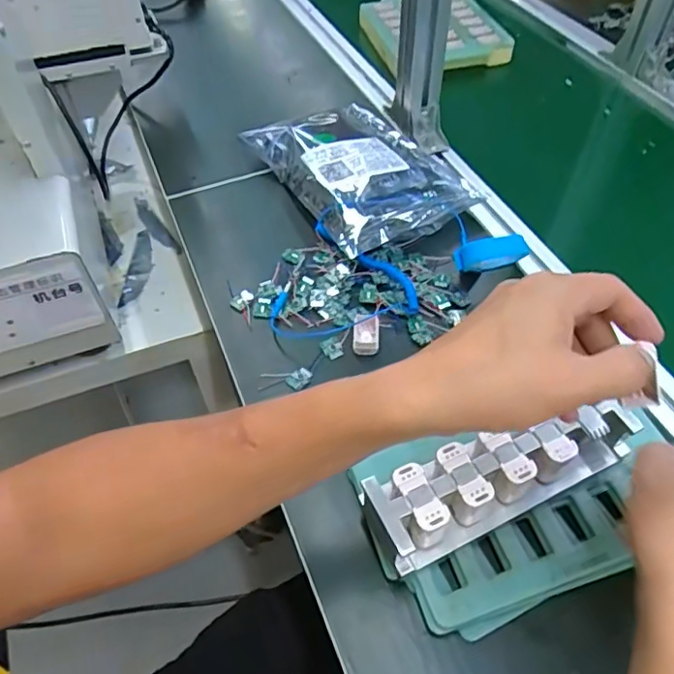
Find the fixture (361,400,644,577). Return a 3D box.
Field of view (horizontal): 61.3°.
[{"bbox_3d":[0.113,0.092,0.385,0.188,0.049,0.058,-16,53,-15],"label":"fixture"}]

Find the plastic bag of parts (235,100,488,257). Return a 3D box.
[{"bbox_3d":[0.026,-0.197,0.637,0.181,0.039,0.258,-26,55,-15],"label":"plastic bag of parts"}]

